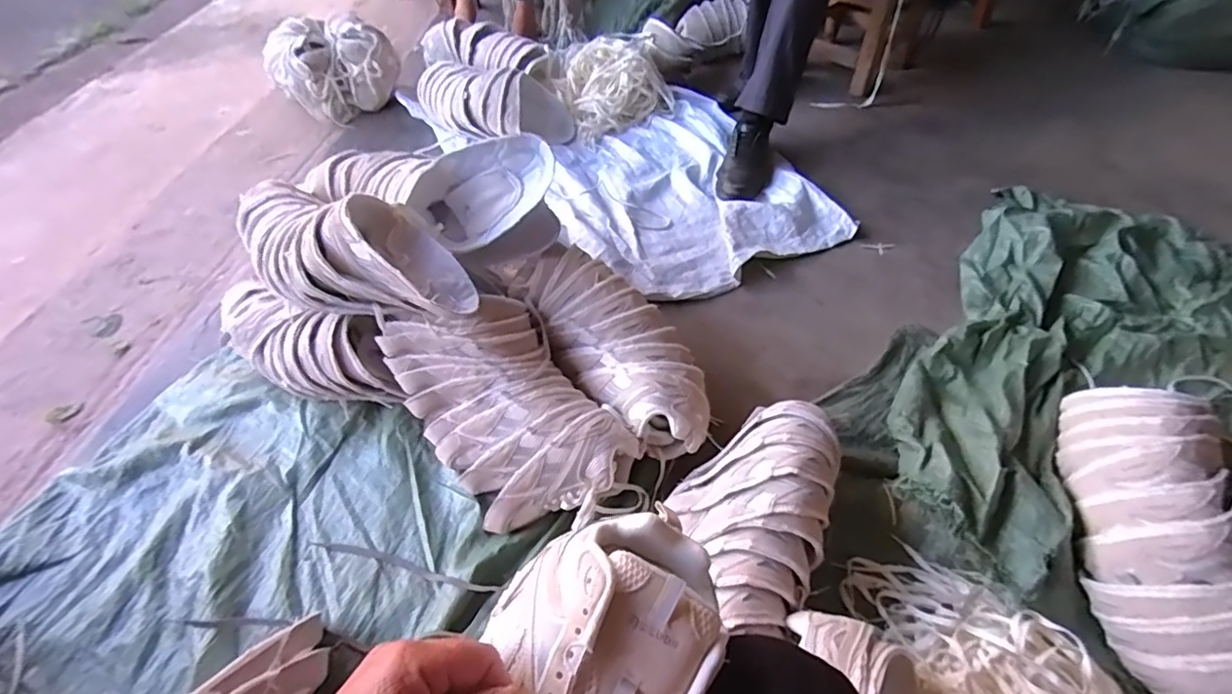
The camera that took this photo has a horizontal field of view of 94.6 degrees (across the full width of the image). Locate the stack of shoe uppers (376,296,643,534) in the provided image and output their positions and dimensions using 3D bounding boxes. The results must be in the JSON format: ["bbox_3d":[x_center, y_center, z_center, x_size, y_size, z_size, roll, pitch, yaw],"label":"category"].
[{"bbox_3d":[-0.157,0.084,0.818,0.222,0.161,0.359,-31,55,-21],"label":"stack of shoe uppers"}]

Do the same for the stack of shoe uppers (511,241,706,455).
[{"bbox_3d":[0.008,-0.006,0.872,0.155,0.105,0.384,-33,67,-22],"label":"stack of shoe uppers"}]

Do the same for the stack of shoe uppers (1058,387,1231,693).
[{"bbox_3d":[0.677,0.235,0.706,0.164,0.147,0.425,8,51,10],"label":"stack of shoe uppers"}]

